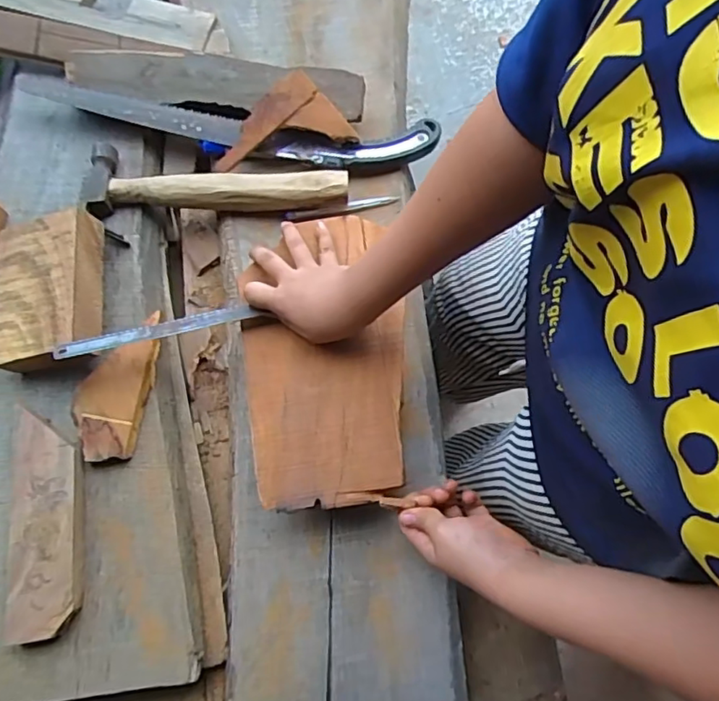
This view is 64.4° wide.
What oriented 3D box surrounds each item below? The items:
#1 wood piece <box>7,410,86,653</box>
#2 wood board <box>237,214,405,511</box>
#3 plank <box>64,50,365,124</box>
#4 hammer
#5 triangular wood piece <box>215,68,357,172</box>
[{"bbox_3d":[-0.297,0.158,0.540,0.063,0.025,0.205,-7,77,-3],"label":"wood piece"},{"bbox_3d":[-0.035,0.002,0.564,0.155,0.023,0.289,-3,76,-2],"label":"wood board"},{"bbox_3d":[-0.171,-0.320,0.671,0.347,0.029,0.054,6,76,0],"label":"plank"},{"bbox_3d":[-0.163,-0.191,0.658,0.292,0.043,0.114,-7,77,-3],"label":"hammer"},{"bbox_3d":[-0.096,-0.269,0.659,0.157,0.031,0.076,-17,77,-6],"label":"triangular wood piece"}]

